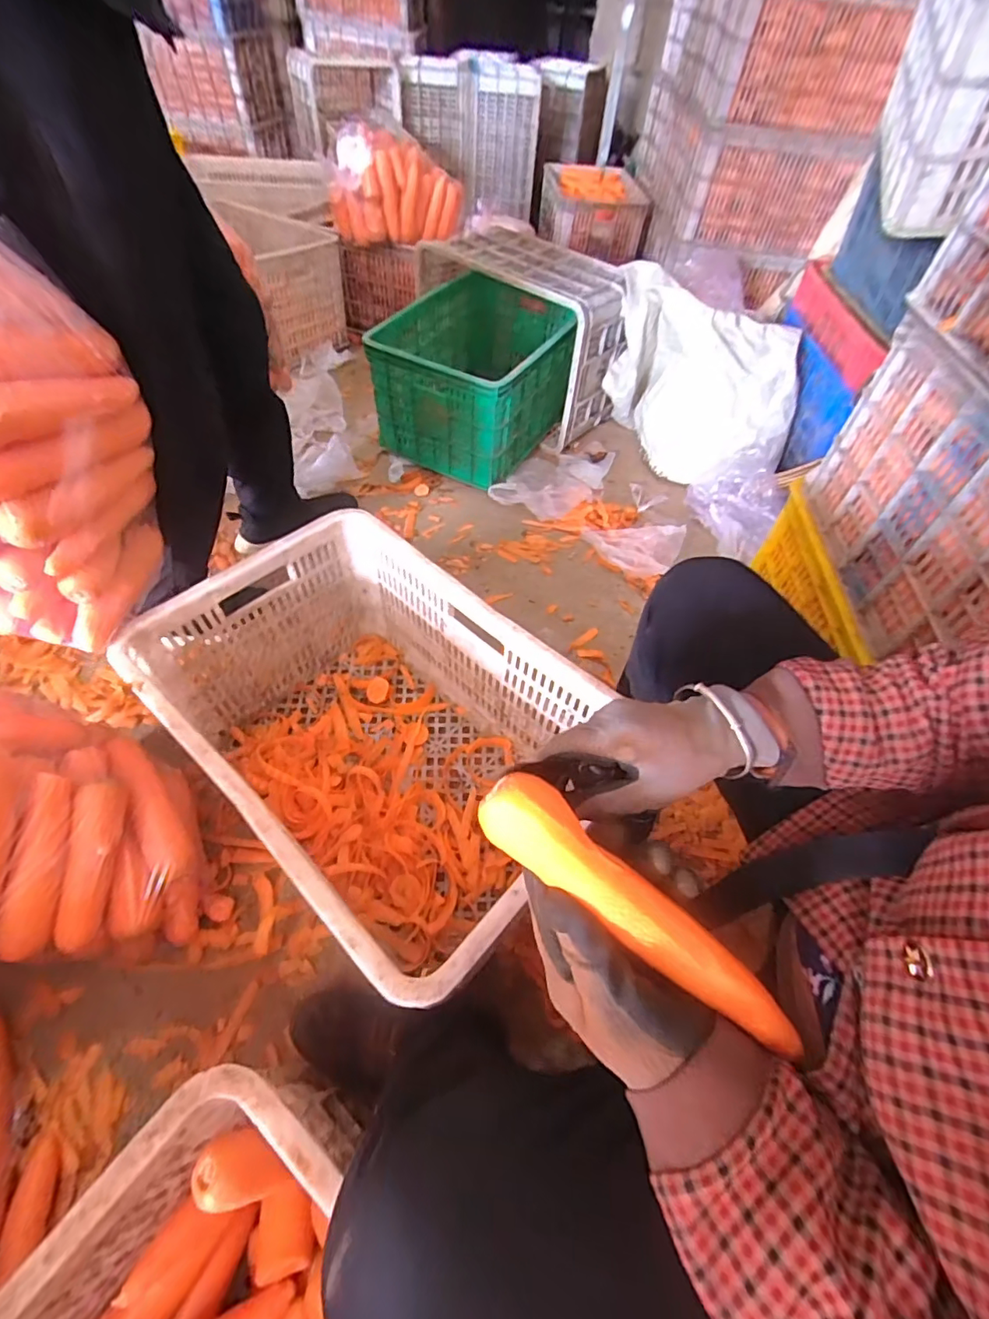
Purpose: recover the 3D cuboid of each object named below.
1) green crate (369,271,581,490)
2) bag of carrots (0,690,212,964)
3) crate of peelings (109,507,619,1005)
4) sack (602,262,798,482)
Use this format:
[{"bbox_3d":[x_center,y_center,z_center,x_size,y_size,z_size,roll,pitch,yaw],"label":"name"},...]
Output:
[{"bbox_3d":[-0.040,-0.714,1.311,0.391,0.262,0.522,26,55,14],"label":"green crate"},{"bbox_3d":[-0.528,0.189,0.578,0.338,0.276,0.239,2,53,-4],"label":"bag of carrots"},{"bbox_3d":[-0.145,0.109,0.677,0.511,0.280,0.347,38,59,21],"label":"crate of peelings"},{"bbox_3d":[0.492,-0.670,1.260,0.258,0.341,0.467,-27,60,-23],"label":"sack"}]

